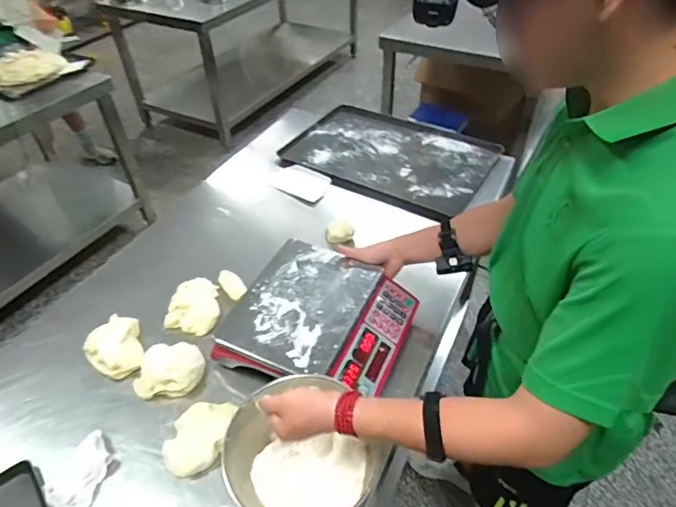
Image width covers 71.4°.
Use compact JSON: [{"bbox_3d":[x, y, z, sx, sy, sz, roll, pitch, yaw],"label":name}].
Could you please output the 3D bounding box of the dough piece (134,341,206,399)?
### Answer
[{"bbox_3d":[-0.320,0.217,0.891,0.121,0.039,0.107,-4,44,-2],"label":"dough piece"}]

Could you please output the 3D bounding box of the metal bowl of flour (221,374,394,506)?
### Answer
[{"bbox_3d":[-0.058,0.320,0.741,0.212,0.123,0.209,-1,44,1],"label":"metal bowl of flour"}]

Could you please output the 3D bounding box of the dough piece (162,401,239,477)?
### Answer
[{"bbox_3d":[-0.243,0.316,0.811,0.108,0.037,0.119,5,45,6],"label":"dough piece"}]

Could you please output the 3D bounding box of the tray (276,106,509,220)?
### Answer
[{"bbox_3d":[0.158,-0.303,1.443,0.588,0.049,0.405,23,49,23],"label":"tray"}]

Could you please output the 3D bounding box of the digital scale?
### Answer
[{"bbox_3d":[-0.033,0.128,0.922,0.319,0.094,0.291,16,47,17],"label":"digital scale"}]

